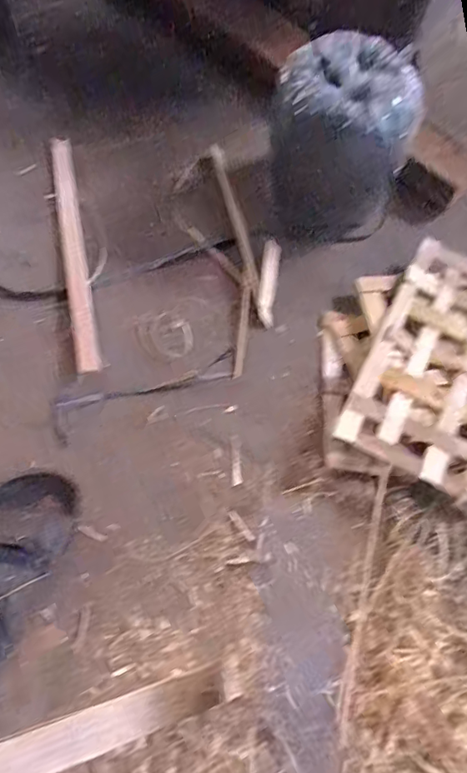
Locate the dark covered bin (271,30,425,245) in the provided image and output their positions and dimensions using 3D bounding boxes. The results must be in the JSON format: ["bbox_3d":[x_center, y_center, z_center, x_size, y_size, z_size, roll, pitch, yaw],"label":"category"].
[{"bbox_3d":[0.140,-0.323,0.724,0.174,0.184,0.195,7,63,-3],"label":"dark covered bin"}]

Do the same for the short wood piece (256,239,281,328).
[{"bbox_3d":[0.047,-0.138,0.719,0.023,0.012,0.121,7,79,0],"label":"short wood piece"}]

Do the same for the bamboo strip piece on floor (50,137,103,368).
[{"bbox_3d":[-0.220,-0.192,0.732,0.030,0.017,0.394,-10,65,-9],"label":"bamboo strip piece on floor"}]

